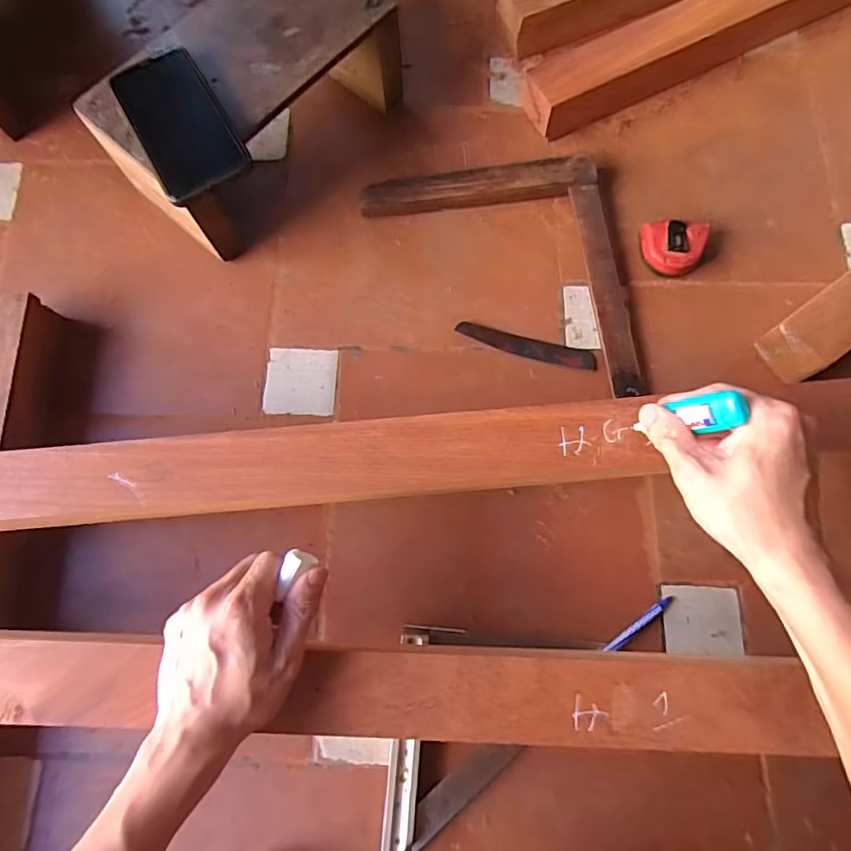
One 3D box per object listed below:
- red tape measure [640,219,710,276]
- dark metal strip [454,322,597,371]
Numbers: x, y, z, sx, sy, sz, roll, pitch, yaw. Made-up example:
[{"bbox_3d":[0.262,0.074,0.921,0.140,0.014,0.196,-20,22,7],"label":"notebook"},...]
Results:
[{"bbox_3d":[0.255,-0.180,0.568,0.063,0.030,0.056,8,76,2],"label":"red tape measure"},{"bbox_3d":[0.103,-0.080,0.558,0.143,0.004,0.022,14,77,4],"label":"dark metal strip"}]

